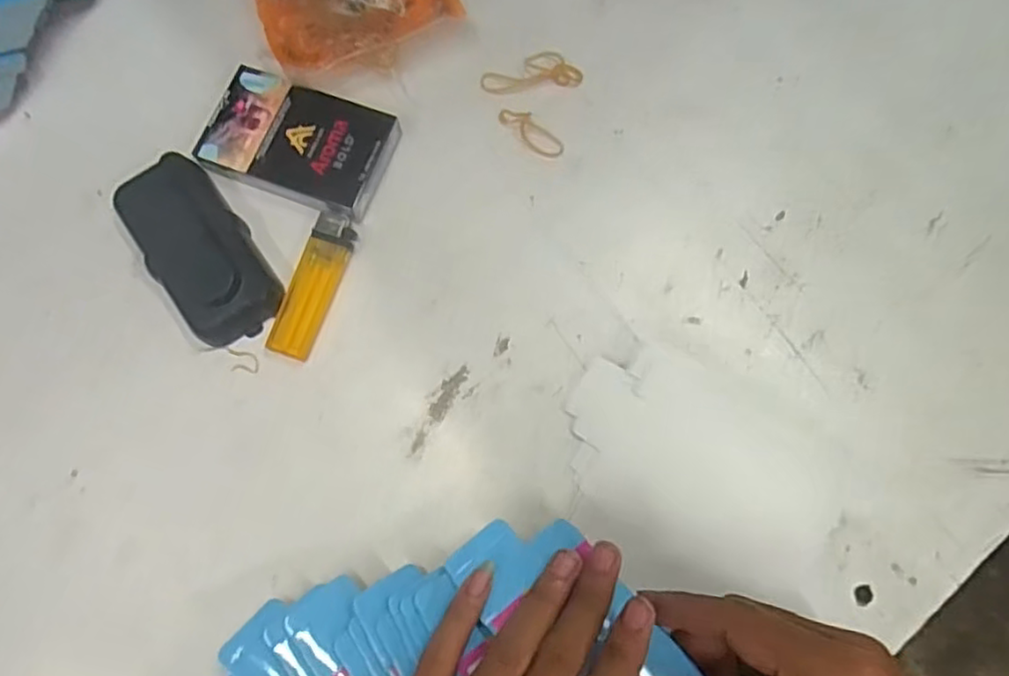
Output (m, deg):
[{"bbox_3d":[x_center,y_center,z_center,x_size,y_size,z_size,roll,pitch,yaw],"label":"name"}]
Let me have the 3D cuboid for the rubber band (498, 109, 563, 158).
[{"bbox_3d":[0.016,-0.119,0.375,0.043,0.004,0.015,41,80,9],"label":"rubber band"}]

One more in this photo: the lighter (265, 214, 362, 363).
[{"bbox_3d":[-0.103,-0.028,0.353,0.024,0.009,0.079,20,78,5],"label":"lighter"}]

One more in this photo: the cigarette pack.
[{"bbox_3d":[-0.114,-0.108,0.366,0.097,0.018,0.064,20,78,5],"label":"cigarette pack"}]

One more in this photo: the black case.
[{"bbox_3d":[-0.164,-0.048,0.348,0.052,0.027,0.104,-38,80,-8],"label":"black case"}]

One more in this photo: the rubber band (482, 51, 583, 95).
[{"bbox_3d":[0.016,-0.158,0.388,0.058,0.004,0.022,-9,77,-2],"label":"rubber band"}]

